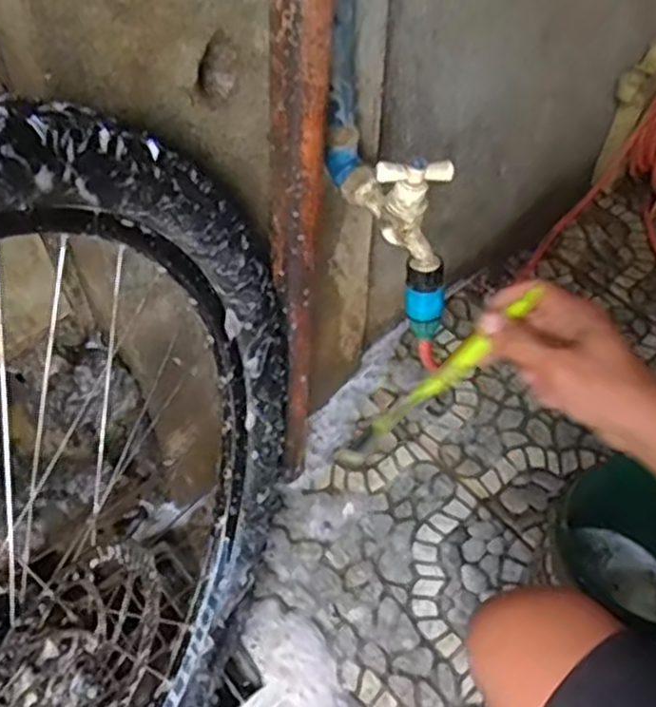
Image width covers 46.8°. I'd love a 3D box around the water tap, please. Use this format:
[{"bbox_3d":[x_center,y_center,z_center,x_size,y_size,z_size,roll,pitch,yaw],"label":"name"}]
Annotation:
[{"bbox_3d":[0.056,-0.130,0.623,0.106,0.079,0.043,33,59,22],"label":"water tap"}]

